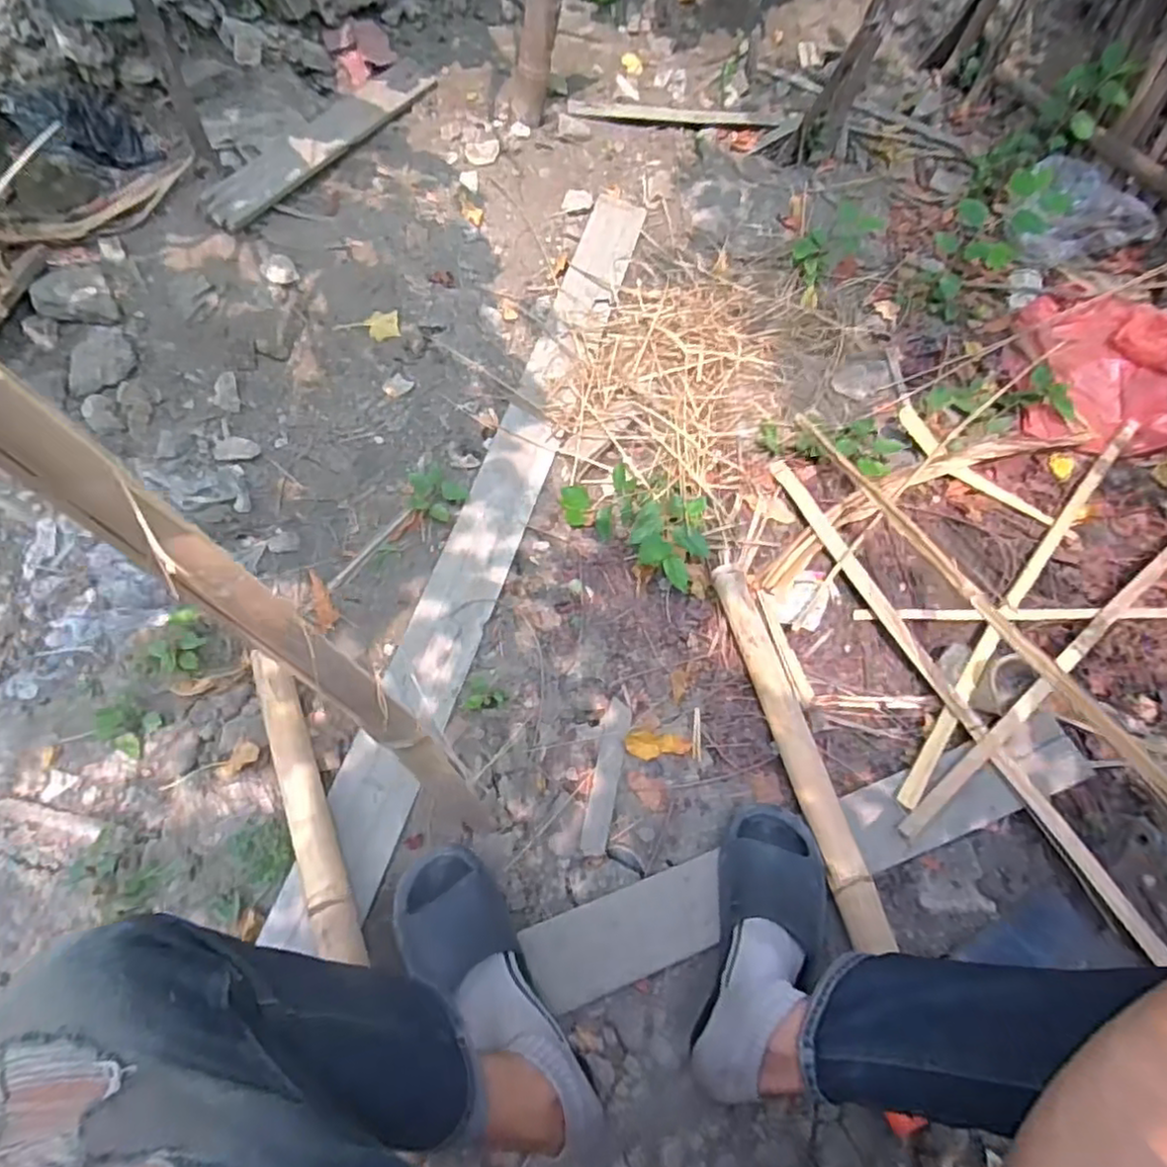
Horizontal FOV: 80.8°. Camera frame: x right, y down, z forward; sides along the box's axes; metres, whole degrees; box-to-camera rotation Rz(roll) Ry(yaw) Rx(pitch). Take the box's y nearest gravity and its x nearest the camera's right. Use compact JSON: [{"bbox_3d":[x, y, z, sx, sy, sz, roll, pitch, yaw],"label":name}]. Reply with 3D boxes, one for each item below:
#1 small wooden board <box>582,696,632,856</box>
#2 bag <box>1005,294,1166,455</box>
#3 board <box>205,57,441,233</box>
[{"bbox_3d":[0.032,0.258,0.931,0.035,0.004,0.210,11,58,5],"label":"small wooden board"},{"bbox_3d":[0.977,-0.425,1.260,0.337,0.142,0.369,2,58,-1],"label":"bag"},{"bbox_3d":[-0.511,-0.882,1.354,0.102,0.024,0.560,39,69,-1],"label":"board"}]

